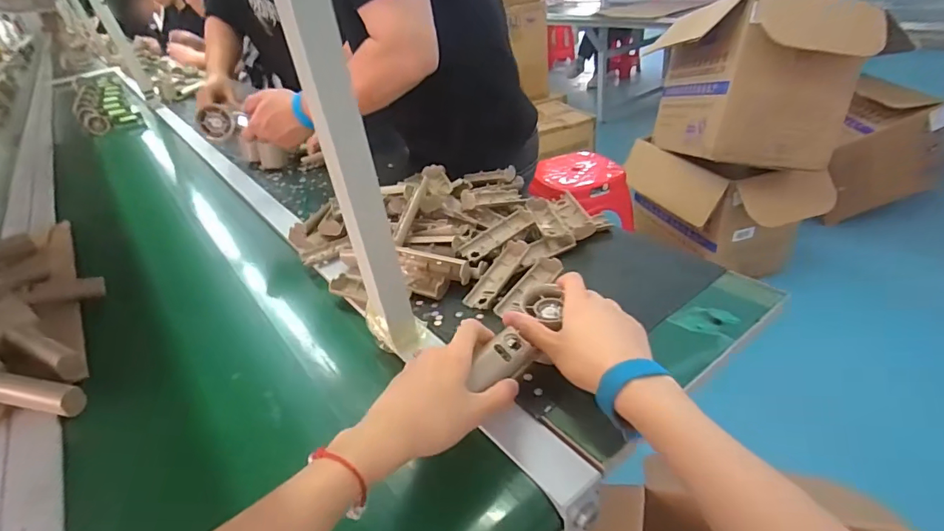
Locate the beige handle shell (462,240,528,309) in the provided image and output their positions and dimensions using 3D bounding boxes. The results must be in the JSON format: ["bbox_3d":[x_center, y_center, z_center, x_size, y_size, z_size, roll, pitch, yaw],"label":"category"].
[{"bbox_3d":[0.030,0.010,0.556,0.036,0.014,0.106,16,52,32],"label":"beige handle shell"}]

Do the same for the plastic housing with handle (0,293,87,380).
[{"bbox_3d":[-0.503,0.084,0.537,0.152,0.039,0.061,21,40,14],"label":"plastic housing with handle"}]

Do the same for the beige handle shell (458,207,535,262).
[{"bbox_3d":[0.034,-0.040,0.619,0.108,0.017,0.040,-37,51,-19],"label":"beige handle shell"}]

